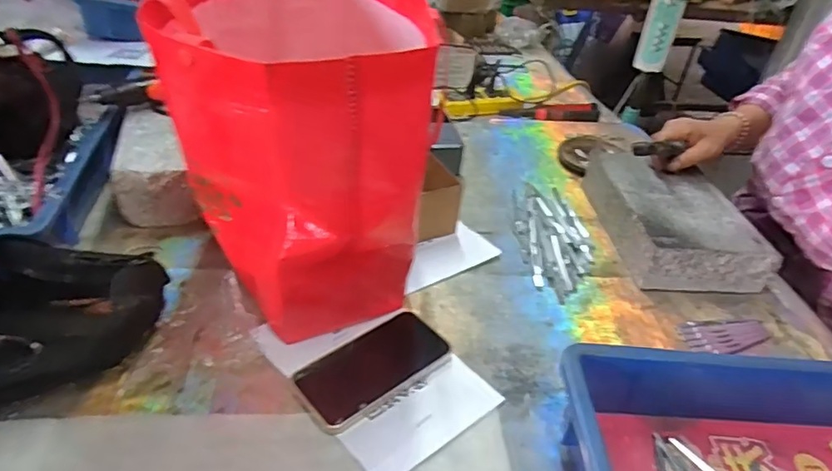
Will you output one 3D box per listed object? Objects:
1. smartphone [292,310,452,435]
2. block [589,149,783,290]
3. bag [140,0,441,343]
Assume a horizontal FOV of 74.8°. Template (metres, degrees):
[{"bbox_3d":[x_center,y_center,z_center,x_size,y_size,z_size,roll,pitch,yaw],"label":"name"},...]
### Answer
[{"bbox_3d":[-0.042,0.126,0.524,0.150,0.010,0.078,-24,47,-34],"label":"smartphone"},{"bbox_3d":[0.337,-0.027,0.723,0.154,0.065,0.236,1,38,-8],"label":"block"},{"bbox_3d":[-0.112,-0.074,0.531,0.212,0.293,0.238,-5,39,-15],"label":"bag"}]

